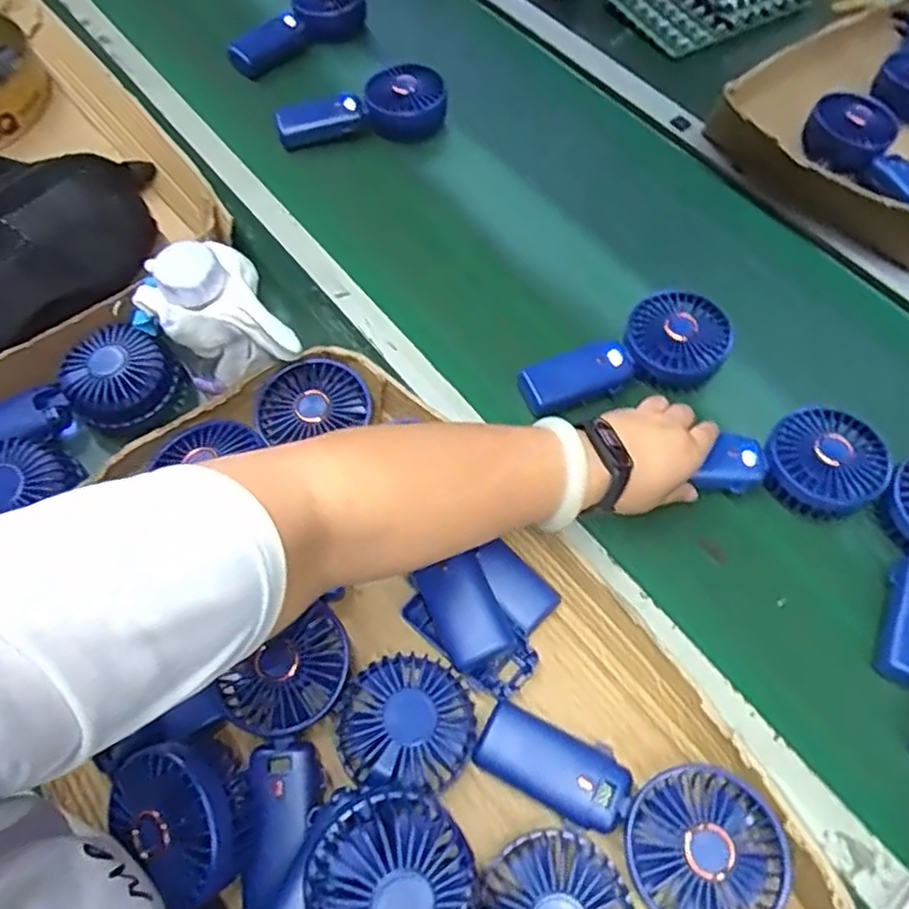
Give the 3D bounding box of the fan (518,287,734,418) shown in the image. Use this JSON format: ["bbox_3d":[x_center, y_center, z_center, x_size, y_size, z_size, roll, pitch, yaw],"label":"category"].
[{"bbox_3d":[0.148,-0.078,0.586,0.177,0.038,0.081,-26,64,-16],"label":"fan"}]

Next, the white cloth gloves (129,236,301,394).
[{"bbox_3d":[-0.169,-0.097,0.499,0.102,0.098,0.067,-10,61,-8],"label":"white cloth gloves"}]

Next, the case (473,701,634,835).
[{"bbox_3d":[0.061,0.195,0.433,0.093,0.024,0.044,26,62,13],"label":"case"}]

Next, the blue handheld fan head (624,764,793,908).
[{"bbox_3d":[0.145,0.228,0.397,0.084,0.033,0.085,1,61,-2],"label":"blue handheld fan head"}]

